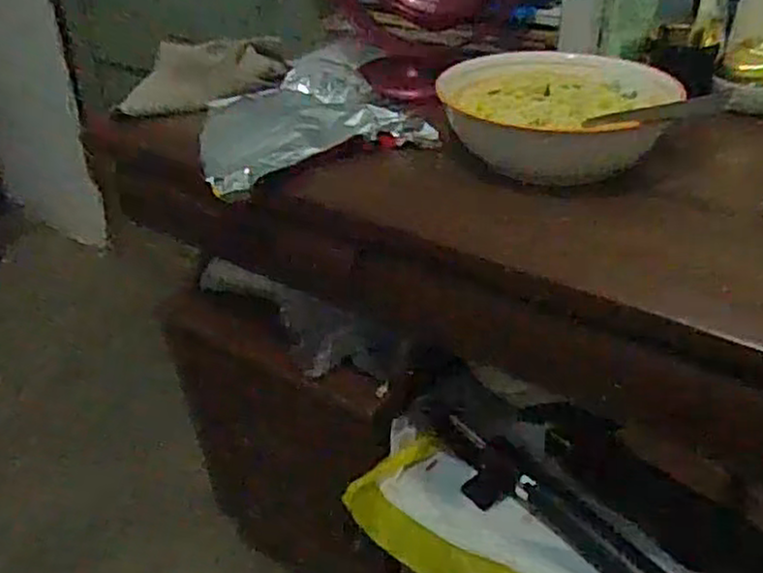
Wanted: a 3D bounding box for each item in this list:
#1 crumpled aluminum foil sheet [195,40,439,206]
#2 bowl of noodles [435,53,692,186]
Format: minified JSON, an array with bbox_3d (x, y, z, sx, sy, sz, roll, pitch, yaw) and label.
[{"bbox_3d":[-0.072,-0.154,0.649,0.185,0.037,0.198,-11,34,-15],"label":"crumpled aluminum foil sheet"},{"bbox_3d":[0.128,-0.124,0.537,0.164,0.056,0.148,-2,33,-2],"label":"bowl of noodles"}]

